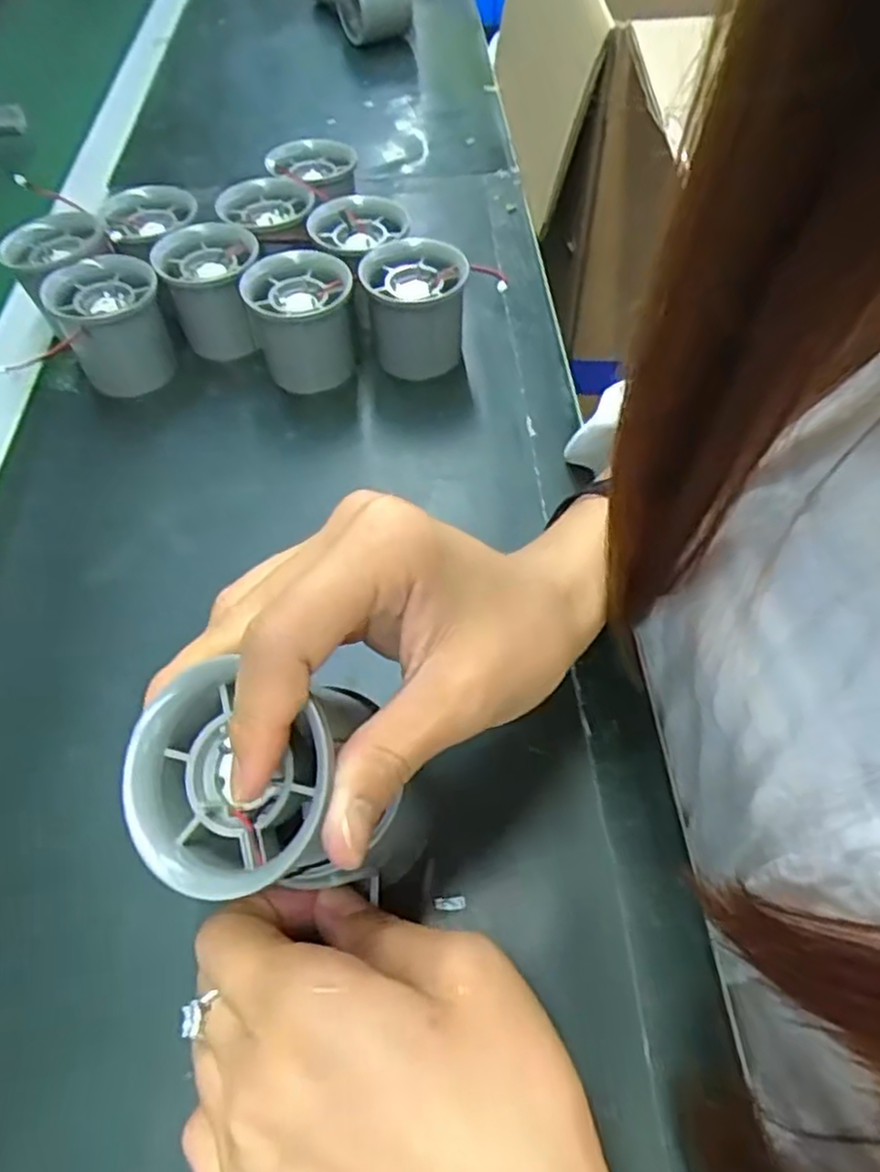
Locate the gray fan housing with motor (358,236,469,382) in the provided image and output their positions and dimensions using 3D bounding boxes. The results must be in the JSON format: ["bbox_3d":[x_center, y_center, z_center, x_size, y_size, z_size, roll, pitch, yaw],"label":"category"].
[{"bbox_3d":[-0.014,-0.146,0.385,0.051,0.053,0.052,2,56,1],"label":"gray fan housing with motor"}]

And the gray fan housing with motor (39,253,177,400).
[{"bbox_3d":[-0.171,-0.136,0.377,0.053,0.050,0.055,-23,59,-16],"label":"gray fan housing with motor"}]

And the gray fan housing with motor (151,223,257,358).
[{"bbox_3d":[-0.123,-0.161,0.395,0.053,0.052,0.054,-10,56,-7],"label":"gray fan housing with motor"}]

